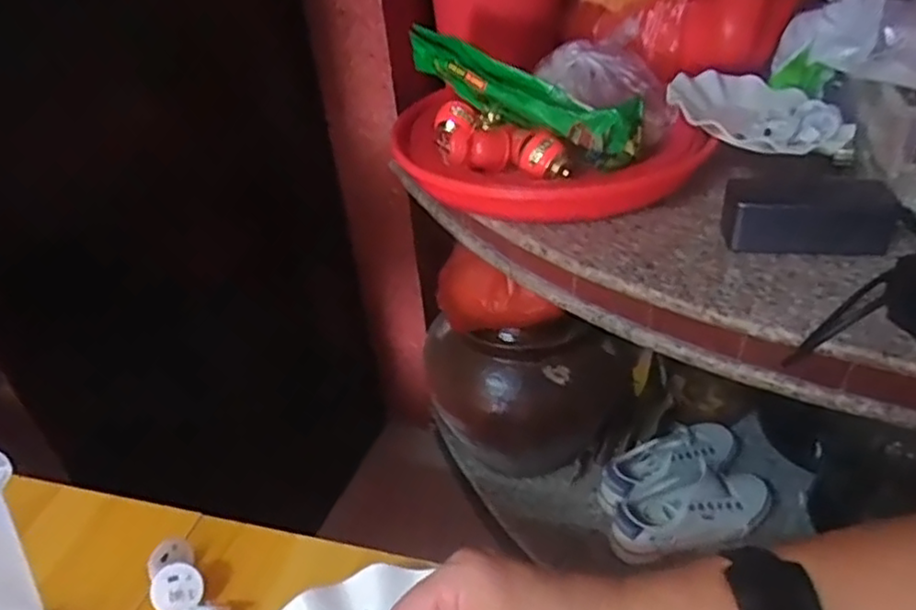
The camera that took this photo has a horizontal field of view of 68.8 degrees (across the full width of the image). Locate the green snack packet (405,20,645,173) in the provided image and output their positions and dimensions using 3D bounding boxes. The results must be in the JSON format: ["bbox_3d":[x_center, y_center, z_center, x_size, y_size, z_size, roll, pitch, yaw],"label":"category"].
[{"bbox_3d":[0.063,-0.227,0.721,0.286,0.071,0.056,32,49,22],"label":"green snack packet"}]

